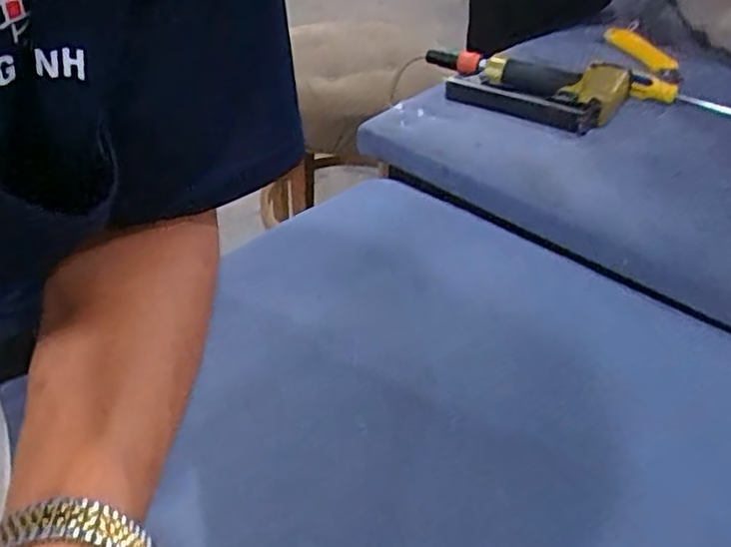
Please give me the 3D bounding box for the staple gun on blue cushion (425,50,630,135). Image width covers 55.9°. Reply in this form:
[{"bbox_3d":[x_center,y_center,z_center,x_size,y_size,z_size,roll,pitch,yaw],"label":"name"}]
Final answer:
[{"bbox_3d":[0.184,-0.246,0.878,0.258,0.041,0.138,23,44,23],"label":"staple gun on blue cushion"}]

